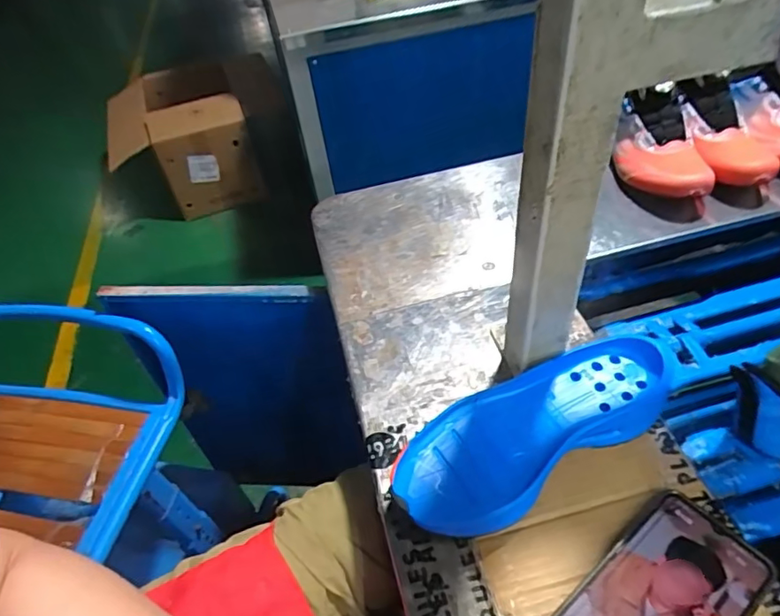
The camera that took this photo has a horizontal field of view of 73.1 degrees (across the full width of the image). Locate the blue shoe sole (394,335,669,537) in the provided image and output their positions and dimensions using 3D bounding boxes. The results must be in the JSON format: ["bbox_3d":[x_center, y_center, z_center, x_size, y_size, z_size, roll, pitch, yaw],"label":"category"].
[{"bbox_3d":[0.116,0.095,0.421,0.240,0.047,0.091,-28,48,-17],"label":"blue shoe sole"}]

